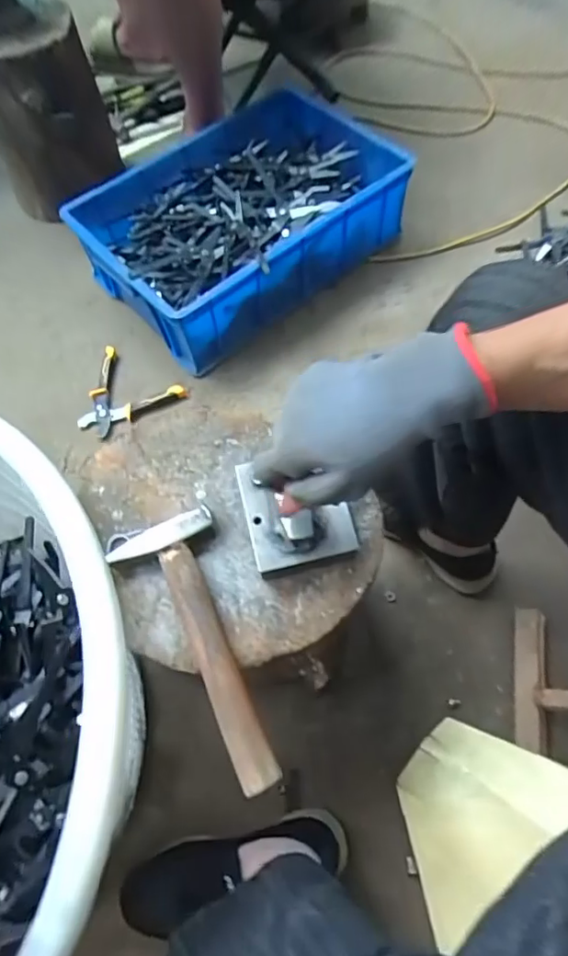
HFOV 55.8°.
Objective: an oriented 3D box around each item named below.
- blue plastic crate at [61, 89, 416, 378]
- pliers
[{"bbox_3d":[-0.070,-0.454,0.957,0.515,0.148,0.341,-40,68,-17],"label":"blue plastic crate"},{"bbox_3d":[-0.268,-0.129,0.883,0.161,0.026,0.140,31,67,16],"label":"pliers"}]

